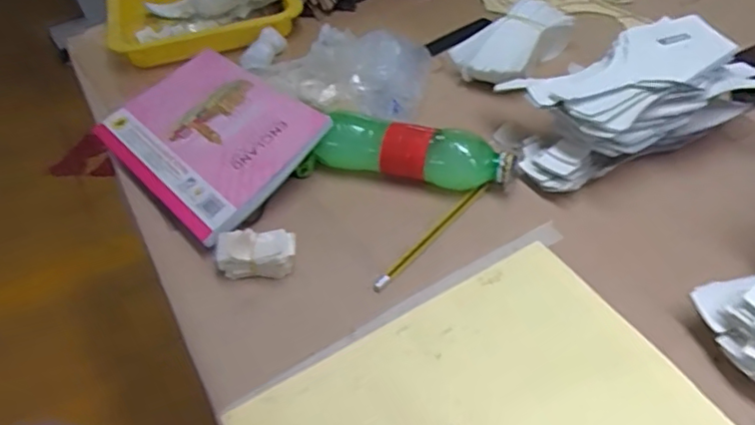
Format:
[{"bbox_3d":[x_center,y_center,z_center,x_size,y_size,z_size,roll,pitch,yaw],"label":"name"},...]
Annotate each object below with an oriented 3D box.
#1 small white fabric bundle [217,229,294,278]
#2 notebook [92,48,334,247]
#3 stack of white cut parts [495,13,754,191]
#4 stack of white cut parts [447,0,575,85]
[{"bbox_3d":[-0.111,0.037,0.546,0.068,0.038,0.036,-7,48,0],"label":"small white fabric bundle"},{"bbox_3d":[-0.183,-0.087,0.650,0.174,0.028,0.253,-44,54,-15],"label":"notebook"},{"bbox_3d":[0.254,-0.109,0.599,0.236,0.092,0.123,-16,48,-7],"label":"stack of white cut parts"},{"bbox_3d":[0.160,-0.203,0.716,0.089,0.056,0.150,28,57,28],"label":"stack of white cut parts"}]

